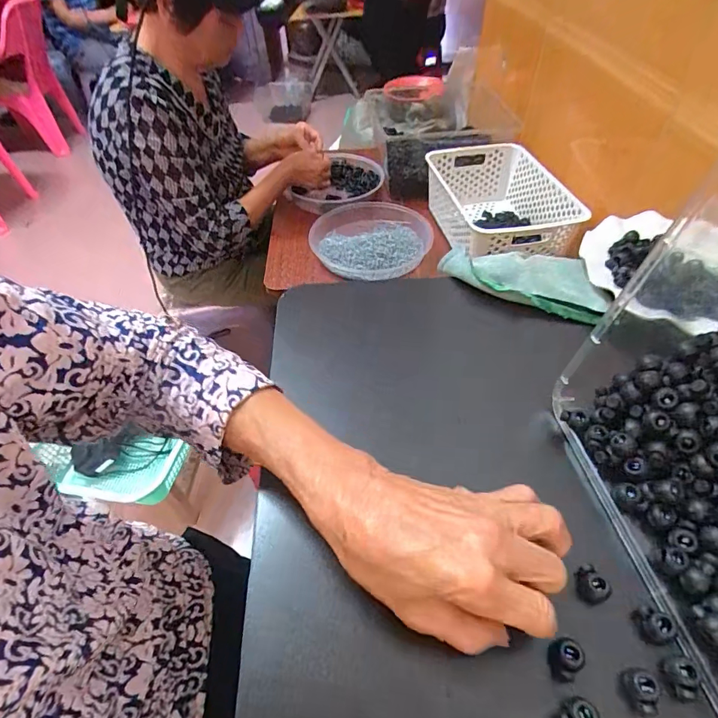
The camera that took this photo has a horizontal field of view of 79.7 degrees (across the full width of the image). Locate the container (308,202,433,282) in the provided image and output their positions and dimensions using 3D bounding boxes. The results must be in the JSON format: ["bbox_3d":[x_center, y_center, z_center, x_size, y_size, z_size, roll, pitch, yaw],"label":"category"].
[{"bbox_3d":[0.016,-0.247,0.868,0.229,0.053,0.218,-2,52,2],"label":"container"}]

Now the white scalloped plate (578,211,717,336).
[{"bbox_3d":[0.318,-0.093,0.422,0.166,0.034,0.152,-2,52,2],"label":"white scalloped plate"}]

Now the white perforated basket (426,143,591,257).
[{"bbox_3d":[0.265,-0.294,0.847,0.195,0.142,0.338,-10,53,-4],"label":"white perforated basket"}]

